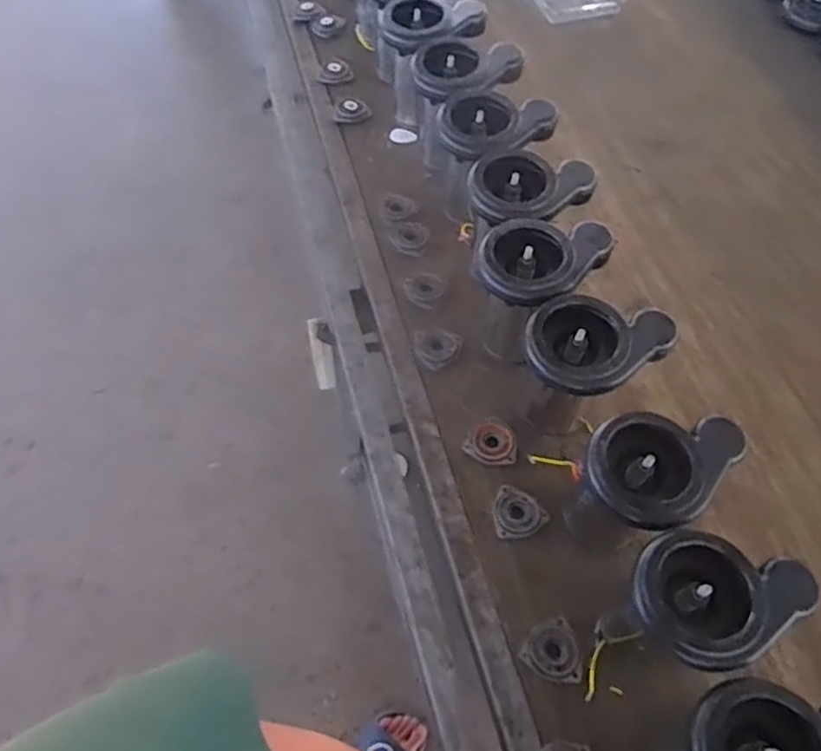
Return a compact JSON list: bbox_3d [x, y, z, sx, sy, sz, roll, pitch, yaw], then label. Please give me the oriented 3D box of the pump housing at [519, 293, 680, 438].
[{"bbox_3d":[0.206,0.000,0.817,0.137,0.178,0.149,37,66,19],"label":"pump housing"}]

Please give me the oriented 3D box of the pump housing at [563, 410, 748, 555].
[{"bbox_3d":[0.254,0.122,0.746,0.166,0.180,0.125,-34,65,-19],"label":"pump housing"}]

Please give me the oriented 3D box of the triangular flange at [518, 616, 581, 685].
[{"bbox_3d":[0.164,0.307,0.741,0.066,0.010,0.064,31,64,16],"label":"triangular flange"}]

